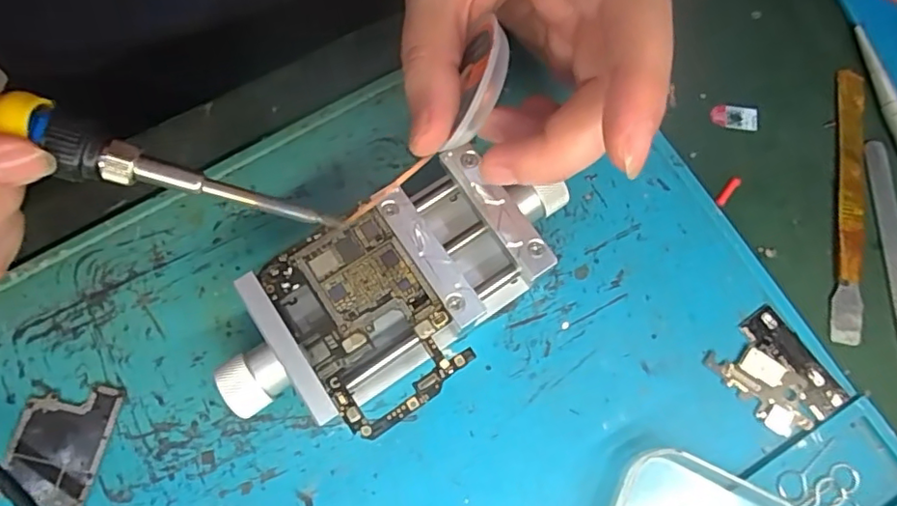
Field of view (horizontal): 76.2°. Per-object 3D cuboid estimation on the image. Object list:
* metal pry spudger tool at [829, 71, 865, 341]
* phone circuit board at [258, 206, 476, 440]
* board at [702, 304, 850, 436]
[{"bbox_3d":[0.167,-0.022,0.237,0.011,0.004,0.120,12,74,2],"label":"metal pry spudger tool"},{"bbox_3d":[-0.028,0.021,0.193,0.047,0.004,0.068,-33,78,-9],"label":"phone circuit board"},{"bbox_3d":[0.124,0.046,0.216,0.033,0.004,0.043,-37,78,-11],"label":"board"}]

